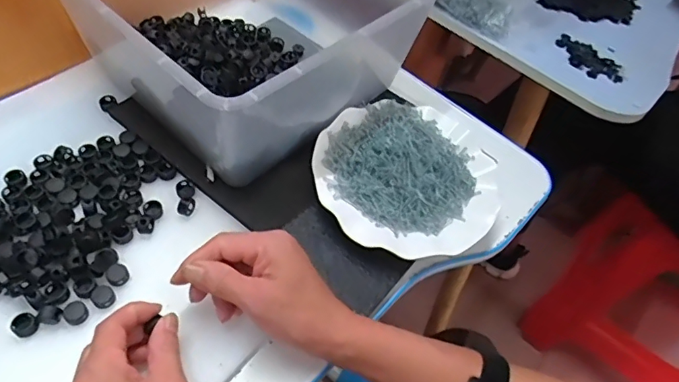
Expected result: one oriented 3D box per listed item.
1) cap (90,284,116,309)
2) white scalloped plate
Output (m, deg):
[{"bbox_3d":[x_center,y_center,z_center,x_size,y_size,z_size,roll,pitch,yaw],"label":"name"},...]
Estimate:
[{"bbox_3d":[-0.191,0.086,0.400,0.018,0.005,0.017,4,53,-6],"label":"cap"},{"bbox_3d":[0.067,-0.017,0.489,0.175,0.032,0.173,4,53,-6],"label":"white scalloped plate"}]

